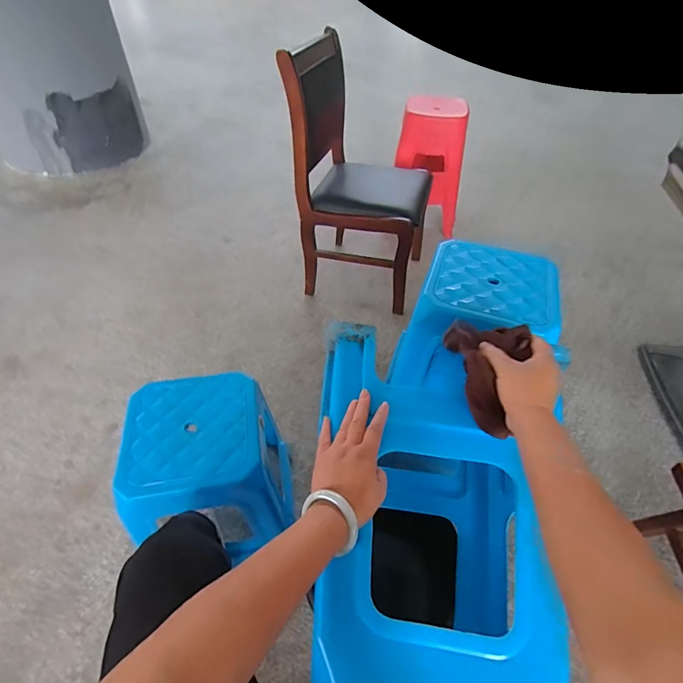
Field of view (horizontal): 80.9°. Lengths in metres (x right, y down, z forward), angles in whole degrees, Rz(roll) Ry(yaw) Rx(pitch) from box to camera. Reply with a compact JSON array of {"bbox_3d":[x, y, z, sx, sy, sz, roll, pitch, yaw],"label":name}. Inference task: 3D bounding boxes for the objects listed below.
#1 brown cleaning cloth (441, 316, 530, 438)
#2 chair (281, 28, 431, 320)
[{"bbox_3d":[0.180,0.036,0.521,0.096,0.084,0.128,14,49,10],"label":"brown cleaning cloth"},{"bbox_3d":[0.102,-0.598,1.473,0.430,0.767,0.430,13,49,9],"label":"chair"}]

